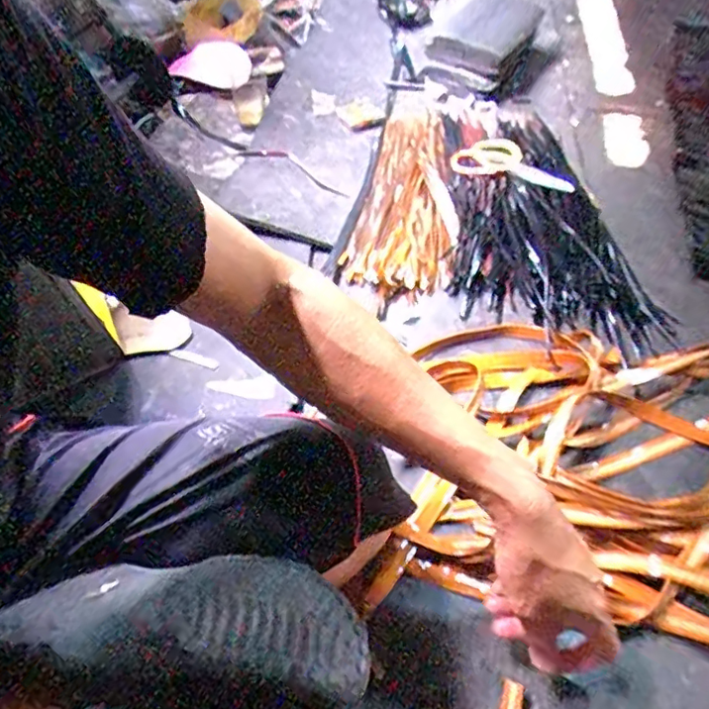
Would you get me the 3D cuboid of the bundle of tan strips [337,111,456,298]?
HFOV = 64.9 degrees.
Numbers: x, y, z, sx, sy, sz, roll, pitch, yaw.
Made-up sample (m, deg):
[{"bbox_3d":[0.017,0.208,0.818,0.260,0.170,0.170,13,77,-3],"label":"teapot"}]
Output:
[{"bbox_3d":[0.099,-0.290,0.943,0.160,0.033,0.558,8,52,8],"label":"bundle of tan strips"}]

